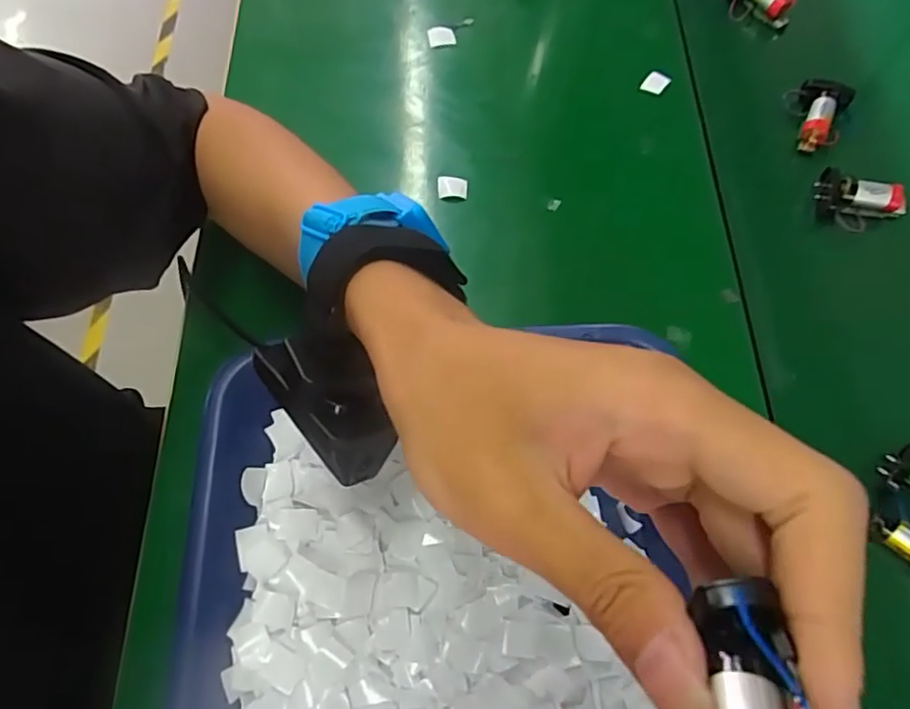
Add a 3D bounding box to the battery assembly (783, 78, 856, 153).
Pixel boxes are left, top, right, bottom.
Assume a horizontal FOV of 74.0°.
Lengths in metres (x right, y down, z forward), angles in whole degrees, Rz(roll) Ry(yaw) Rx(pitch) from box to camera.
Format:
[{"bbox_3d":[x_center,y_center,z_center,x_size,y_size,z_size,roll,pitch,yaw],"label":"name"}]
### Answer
[{"bbox_3d":[0.243,-0.164,0.411,0.039,0.026,0.045,27,68,11],"label":"battery assembly"}]

